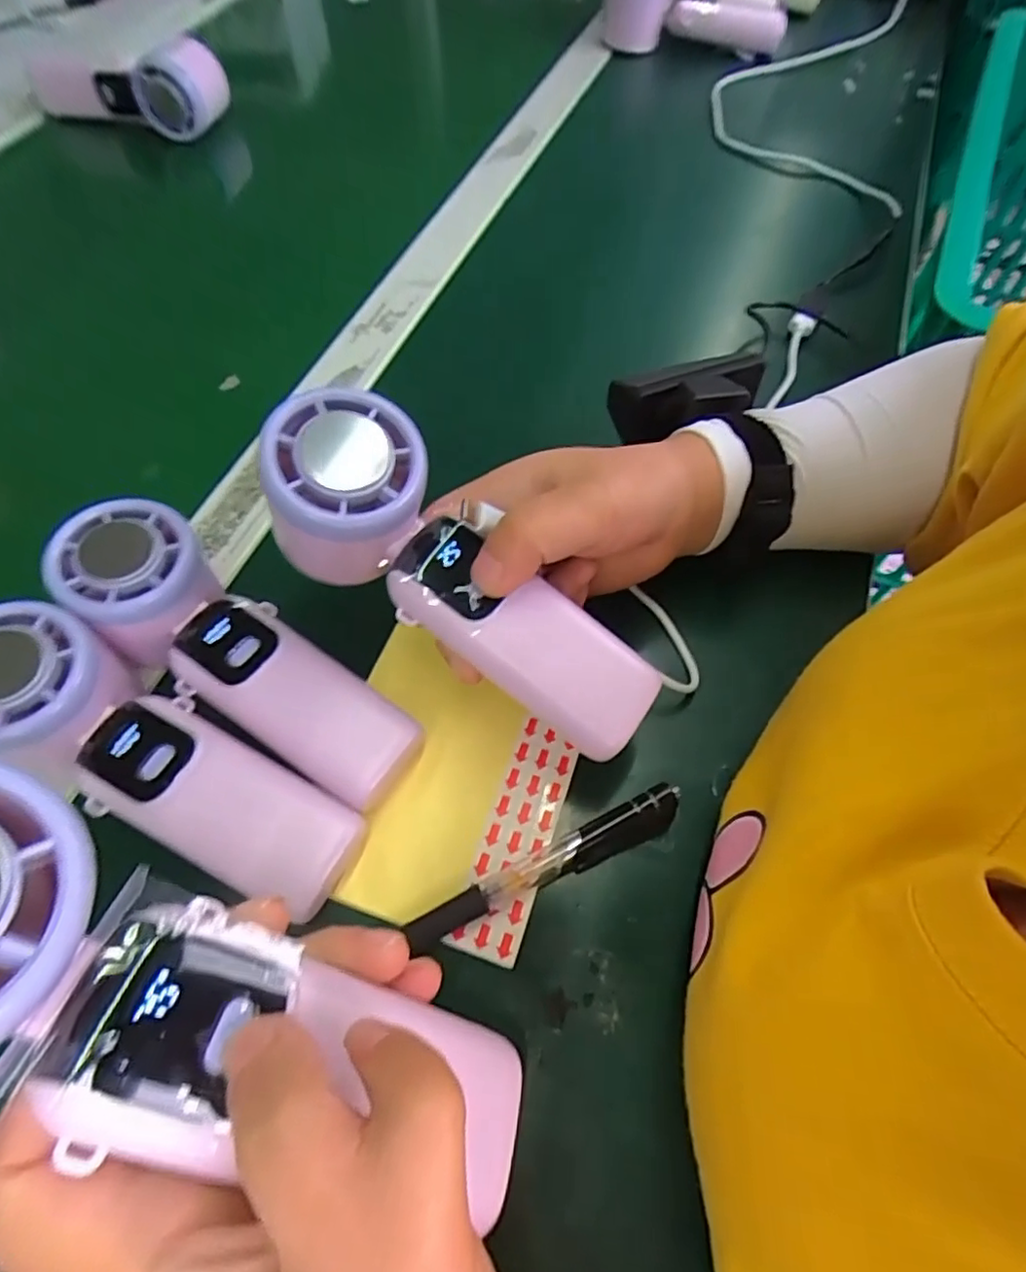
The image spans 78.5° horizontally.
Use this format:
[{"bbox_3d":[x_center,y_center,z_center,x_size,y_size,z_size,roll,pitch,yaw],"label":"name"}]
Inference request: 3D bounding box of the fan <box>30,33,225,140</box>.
[{"bbox_3d":[-0.337,-0.487,0.549,0.174,0.052,0.056,15,61,9],"label":"fan"}]

